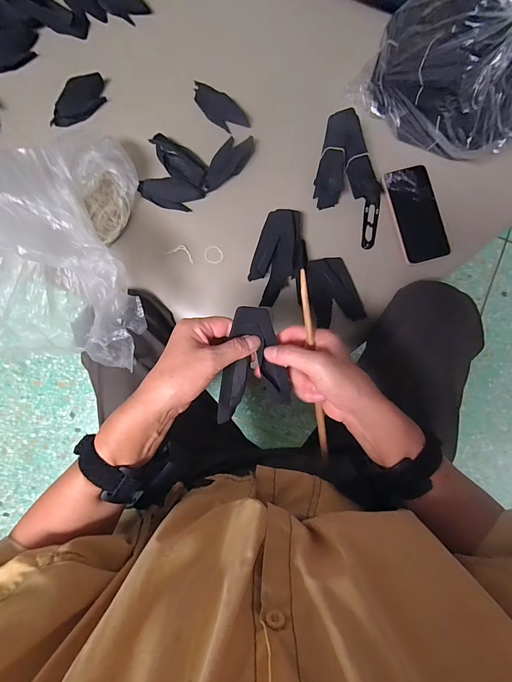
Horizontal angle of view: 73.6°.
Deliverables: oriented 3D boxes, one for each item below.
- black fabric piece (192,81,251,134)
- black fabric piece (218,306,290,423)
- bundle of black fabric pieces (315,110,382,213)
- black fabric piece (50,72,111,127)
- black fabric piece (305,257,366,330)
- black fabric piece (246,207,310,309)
[{"bbox_3d":[-0.062,-0.386,0.563,0.049,0.004,0.105,-42,87,-2],"label":"black fabric piece"},{"bbox_3d":[0.002,0.026,0.349,0.070,0.017,0.116,6,86,-1],"label":"black fabric piece"},{"bbox_3d":[0.147,-0.274,0.526,0.108,0.065,0.116,-1,86,0],"label":"bundle of black fabric pieces"},{"bbox_3d":[-0.291,-0.394,0.563,0.111,0.038,0.034,-43,87,-2],"label":"black fabric piece"},{"bbox_3d":[0.119,-0.078,0.532,0.079,0.021,0.105,-15,86,-1],"label":"black fabric piece"},{"bbox_3d":[0.038,-0.130,0.535,0.084,0.033,0.151,11,86,1],"label":"black fabric piece"}]

